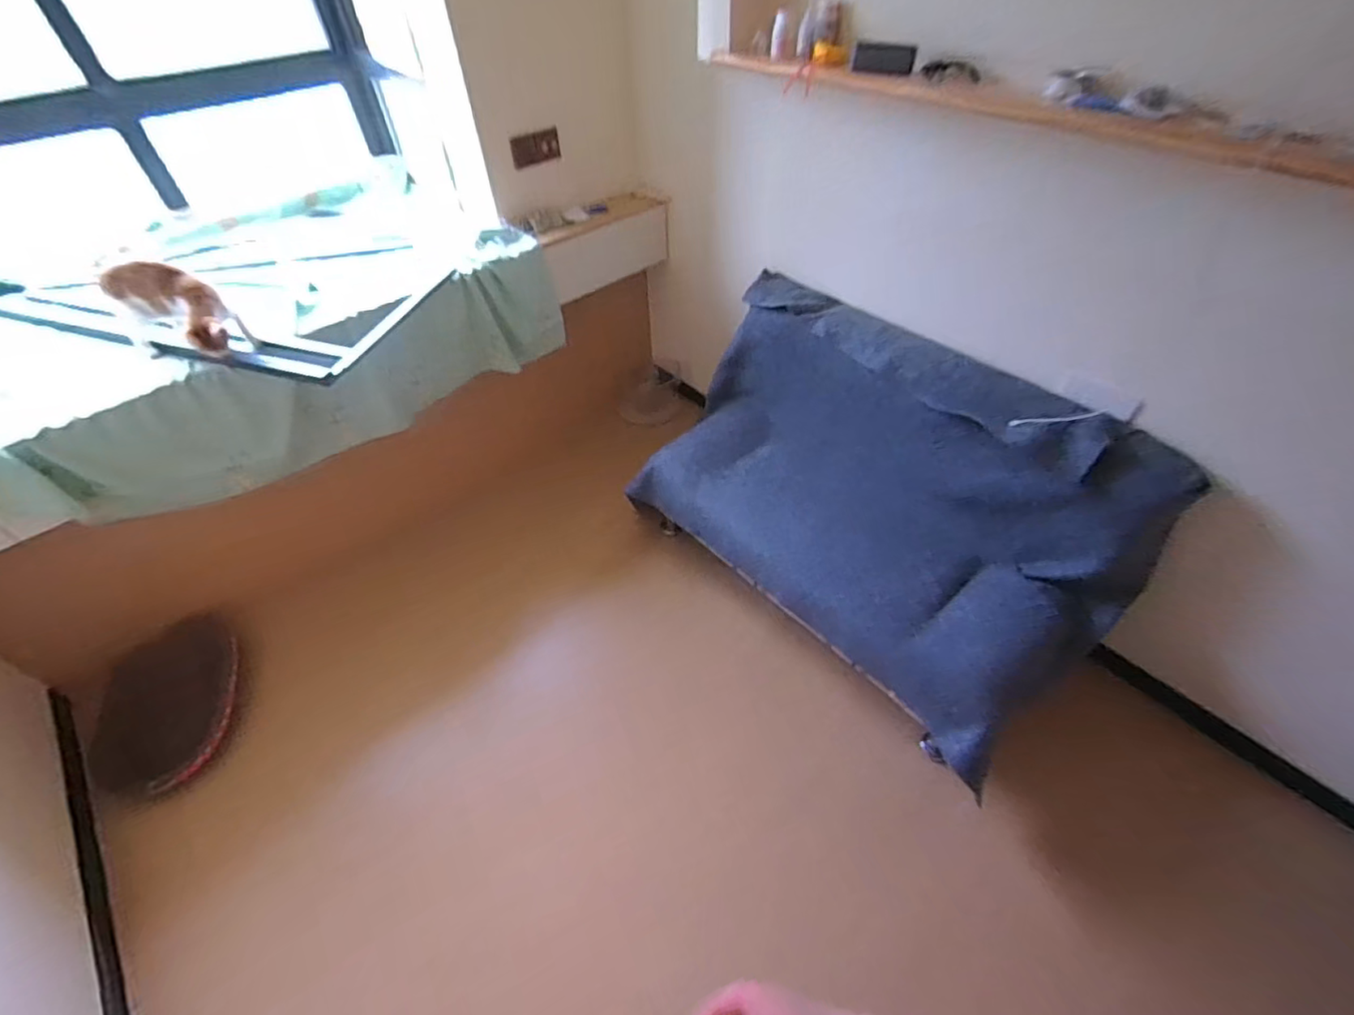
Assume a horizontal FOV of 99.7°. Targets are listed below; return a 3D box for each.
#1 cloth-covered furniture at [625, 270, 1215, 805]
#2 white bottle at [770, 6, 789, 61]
[{"bbox_3d":[0.556,-0.095,1.658,0.771,0.632,1.351,-34,56,-27],"label":"cloth-covered furniture"},{"bbox_3d":[0.235,-1.080,1.305,0.035,0.089,0.036,5,48,5],"label":"white bottle"}]

